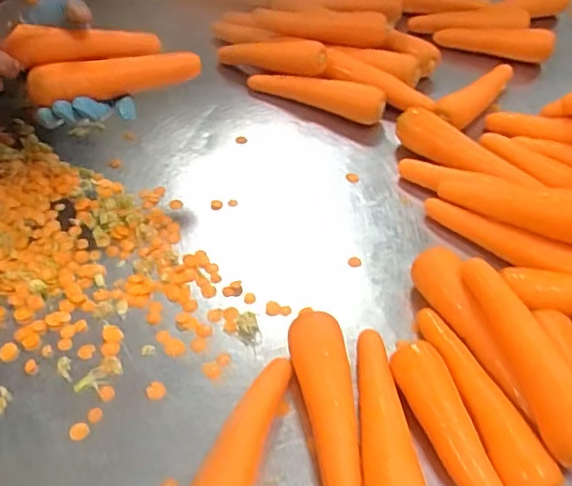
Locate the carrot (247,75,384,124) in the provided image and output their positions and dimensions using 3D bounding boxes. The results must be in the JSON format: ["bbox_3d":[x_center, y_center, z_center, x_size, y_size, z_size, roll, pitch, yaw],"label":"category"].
[{"bbox_3d":[0.040,-0.207,0.809,0.191,0.035,0.041,13,49,10],"label":"carrot"}]

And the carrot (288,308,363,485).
[{"bbox_3d":[0.035,0.137,0.480,0.043,0.048,0.185,-7,48,-8],"label":"carrot"}]

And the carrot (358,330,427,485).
[{"bbox_3d":[0.079,0.156,0.468,0.053,0.041,0.180,-4,48,-5],"label":"carrot"}]

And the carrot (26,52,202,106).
[{"bbox_3d":[-0.183,-0.181,0.632,0.178,0.032,0.033,-10,49,-11],"label":"carrot"}]

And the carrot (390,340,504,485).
[{"bbox_3d":[0.137,0.165,0.472,0.040,0.034,0.183,-12,49,-12],"label":"carrot"}]

